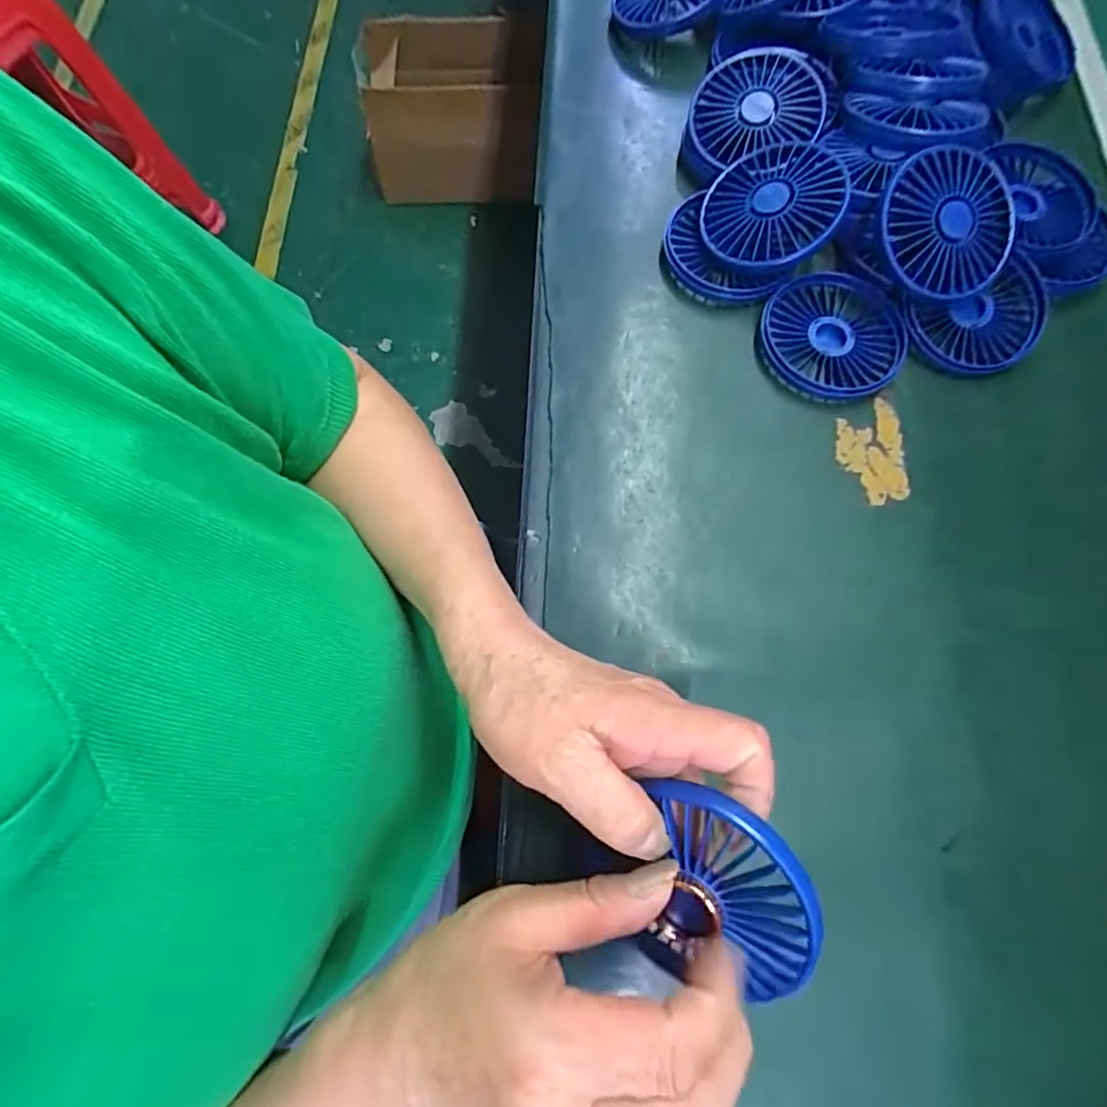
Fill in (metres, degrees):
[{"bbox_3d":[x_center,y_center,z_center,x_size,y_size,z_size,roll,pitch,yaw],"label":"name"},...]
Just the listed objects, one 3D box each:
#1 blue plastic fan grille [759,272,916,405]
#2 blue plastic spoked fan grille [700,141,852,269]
[{"bbox_3d":[0.178,-0.138,0.369,0.091,0.013,0.085,0,72,0],"label":"blue plastic fan grille"},{"bbox_3d":[0.140,-0.224,0.370,0.083,0.016,0.086,-6,75,22],"label":"blue plastic spoked fan grille"}]

